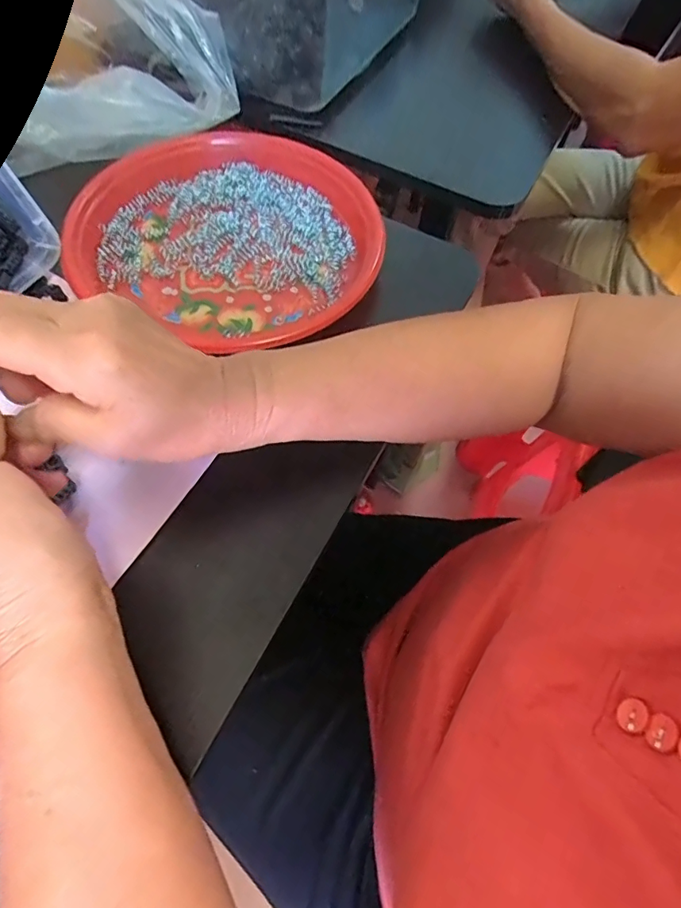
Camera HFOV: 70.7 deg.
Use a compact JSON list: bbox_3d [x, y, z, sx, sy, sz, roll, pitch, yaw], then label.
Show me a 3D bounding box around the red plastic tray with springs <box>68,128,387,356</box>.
[{"bbox_3d":[-0.095,-0.181,0.388,0.223,0.028,0.234,-33,70,-17],"label":"red plastic tray with springs"}]

